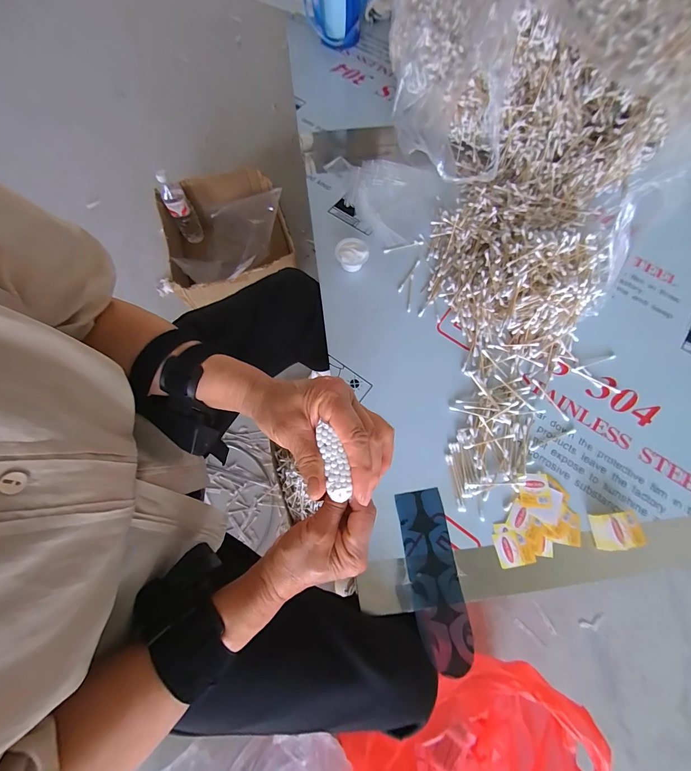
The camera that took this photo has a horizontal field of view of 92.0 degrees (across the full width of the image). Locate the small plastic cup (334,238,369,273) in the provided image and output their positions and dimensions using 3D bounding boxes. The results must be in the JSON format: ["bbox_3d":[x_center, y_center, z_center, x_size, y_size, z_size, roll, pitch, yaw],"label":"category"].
[{"bbox_3d":[0.011,-0.215,0.556,0.053,0.029,0.055,0,70,0],"label":"small plastic cup"}]

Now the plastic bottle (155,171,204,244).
[{"bbox_3d":[-0.523,-0.562,1.057,0.072,0.215,0.068,-23,71,-9],"label":"plastic bottle"}]

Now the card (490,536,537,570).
[{"bbox_3d":[0.211,0.205,0.418,0.042,0.004,0.038,-13,68,0],"label":"card"}]

